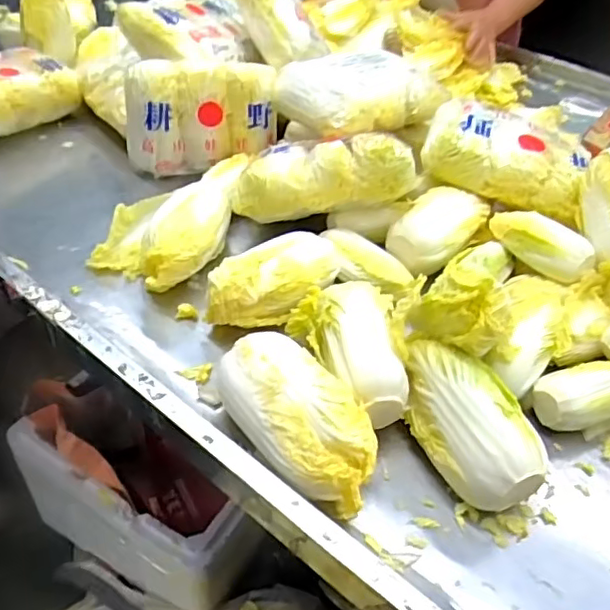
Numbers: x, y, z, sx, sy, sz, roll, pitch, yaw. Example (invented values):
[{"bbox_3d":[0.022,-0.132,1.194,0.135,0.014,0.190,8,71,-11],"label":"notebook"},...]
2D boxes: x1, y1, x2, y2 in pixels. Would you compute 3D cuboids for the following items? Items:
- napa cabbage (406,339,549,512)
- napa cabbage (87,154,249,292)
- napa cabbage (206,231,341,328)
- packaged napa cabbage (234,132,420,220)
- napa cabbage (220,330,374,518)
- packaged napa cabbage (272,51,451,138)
[{"bbox_3d":[0.126,0.093,0.475,0.066,0.072,0.140,-16,46,-24],"label":"napa cabbage"},{"bbox_3d":[-0.136,-0.103,0.672,0.117,0.068,0.236,15,42,9],"label":"napa cabbage"},{"bbox_3d":[-0.029,-0.017,0.585,0.143,0.068,0.062,-28,52,-34],"label":"napa cabbage"},{"bbox_3d":[0.020,-0.147,0.662,0.198,0.065,0.089,-8,41,7],"label":"packaged napa cabbage"},{"bbox_3d":[-0.007,0.089,0.459,0.072,0.074,0.149,-25,50,-32],"label":"napa cabbage"},{"bbox_3d":[0.069,-0.256,0.753,0.180,0.079,0.136,-24,50,-31],"label":"packaged napa cabbage"}]

